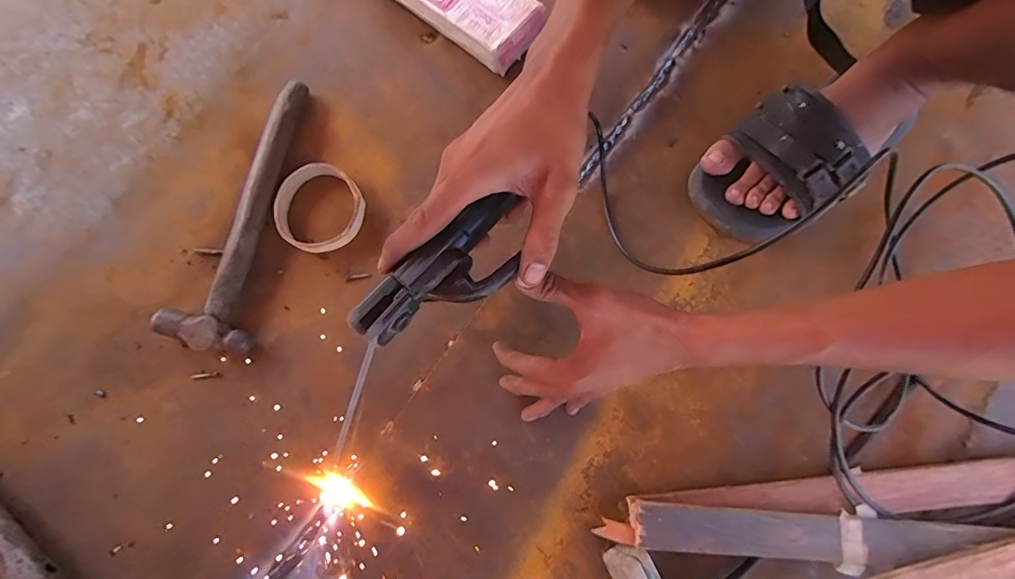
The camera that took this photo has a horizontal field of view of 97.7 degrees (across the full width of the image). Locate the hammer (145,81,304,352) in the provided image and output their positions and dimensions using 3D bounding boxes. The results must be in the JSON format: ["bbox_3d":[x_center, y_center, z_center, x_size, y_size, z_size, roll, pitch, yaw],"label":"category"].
[{"bbox_3d":[-0.271,-0.082,0.449,0.080,0.024,0.278,8,78,2],"label":"hammer"}]

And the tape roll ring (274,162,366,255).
[{"bbox_3d":[-0.193,-0.084,0.452,0.086,0.022,0.085,0,78,0],"label":"tape roll ring"}]

